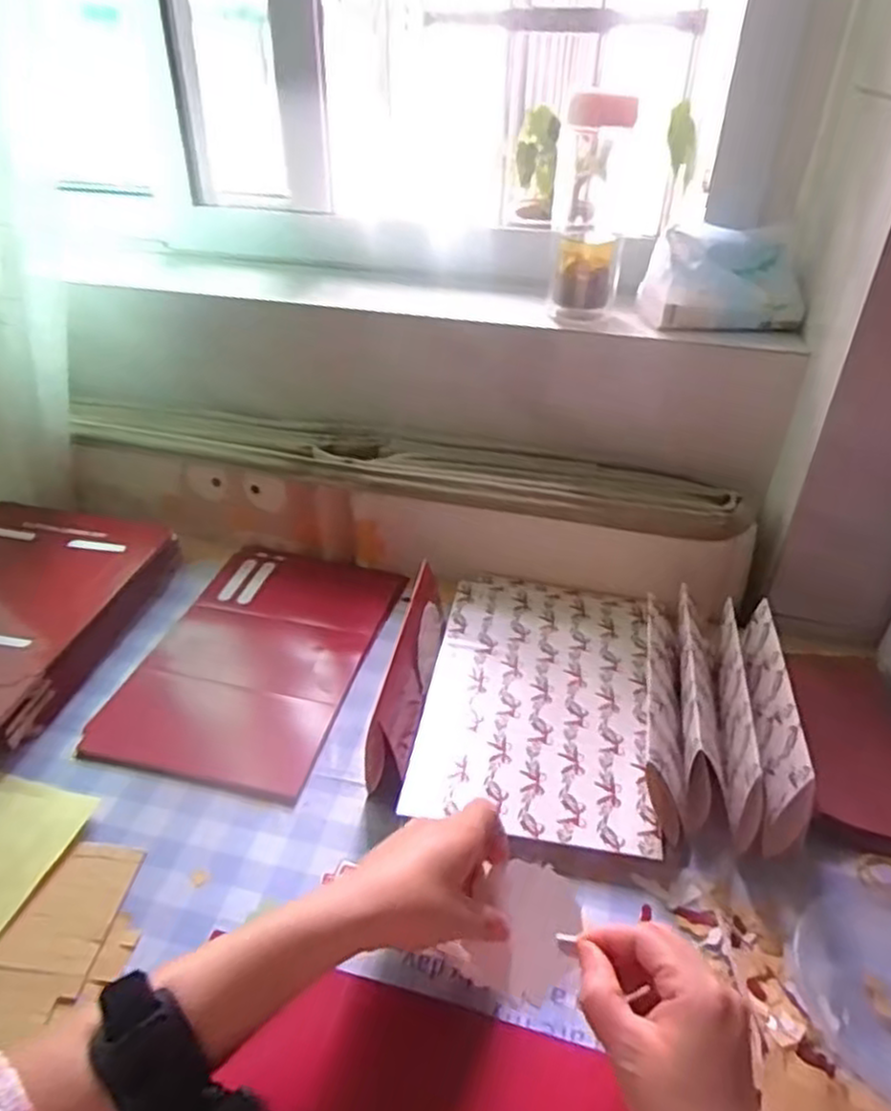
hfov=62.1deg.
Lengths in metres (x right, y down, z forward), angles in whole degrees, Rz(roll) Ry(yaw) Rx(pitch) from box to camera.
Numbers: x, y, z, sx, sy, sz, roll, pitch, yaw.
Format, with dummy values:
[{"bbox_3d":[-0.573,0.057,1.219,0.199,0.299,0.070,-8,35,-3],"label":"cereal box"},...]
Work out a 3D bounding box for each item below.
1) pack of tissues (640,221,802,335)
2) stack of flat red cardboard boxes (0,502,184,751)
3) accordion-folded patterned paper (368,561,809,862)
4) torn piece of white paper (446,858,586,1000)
[{"bbox_3d":[0.253,-0.250,0.667,0.146,0.071,0.087,0,36,-2],"label":"pack of tissues"},{"bbox_3d":[-0.397,0.052,0.655,0.221,0.062,0.253,7,36,8],"label":"stack of flat red cardboard boxes"},{"bbox_3d":[0.108,0.091,0.574,0.278,0.074,0.268,7,36,8],"label":"accordion-folded patterned paper"},{"bbox_3d":[0.045,0.219,0.432,0.057,0.004,0.072,28,76,7],"label":"torn piece of white paper"}]

